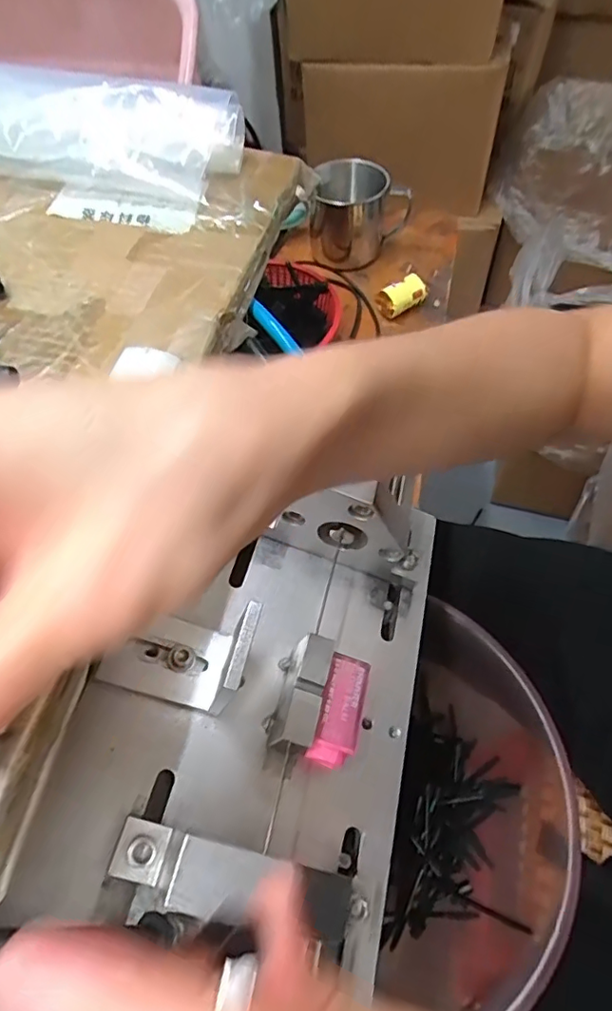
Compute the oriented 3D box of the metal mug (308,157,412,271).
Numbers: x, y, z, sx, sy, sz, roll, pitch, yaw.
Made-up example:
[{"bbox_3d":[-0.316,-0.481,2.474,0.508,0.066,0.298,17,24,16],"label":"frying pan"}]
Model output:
[{"bbox_3d":[0.047,-0.265,0.493,0.094,0.071,0.066,4,56,8],"label":"metal mug"}]

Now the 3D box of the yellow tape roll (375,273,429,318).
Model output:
[{"bbox_3d":[0.083,-0.183,0.467,0.038,0.031,0.024,-29,58,-14],"label":"yellow tape roll"}]

